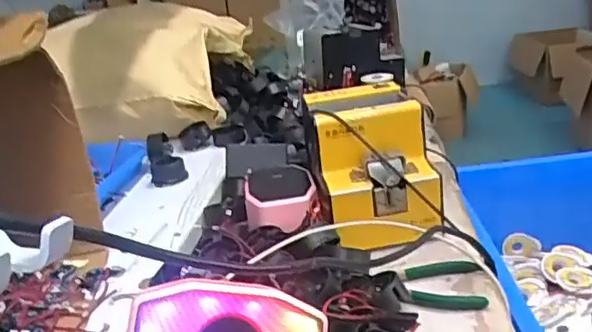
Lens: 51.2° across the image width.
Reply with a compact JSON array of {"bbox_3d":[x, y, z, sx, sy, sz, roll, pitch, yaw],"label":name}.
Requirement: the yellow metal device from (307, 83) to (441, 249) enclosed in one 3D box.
[{"bbox_3d":[0.091,-0.011,0.711,0.130,0.113,0.238,-7,19,0],"label":"yellow metal device"}]

